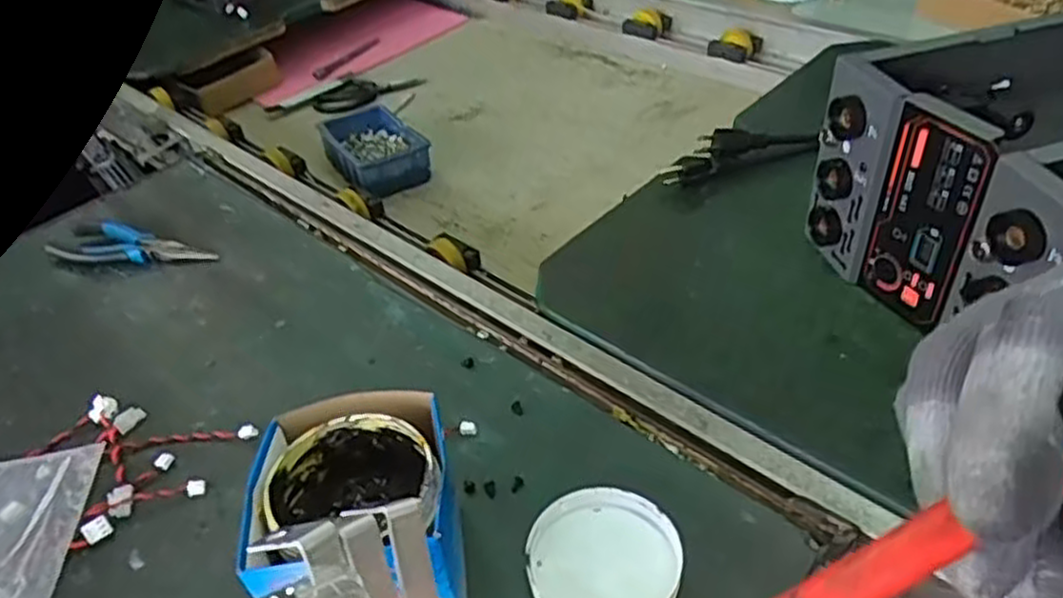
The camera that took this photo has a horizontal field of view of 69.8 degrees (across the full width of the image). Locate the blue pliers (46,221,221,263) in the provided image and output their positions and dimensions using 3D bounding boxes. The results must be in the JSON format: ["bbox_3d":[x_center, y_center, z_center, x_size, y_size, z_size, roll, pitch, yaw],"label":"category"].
[{"bbox_3d":[-0.369,-0.047,0.715,0.156,0.021,0.055,6,43,15],"label":"blue pliers"}]

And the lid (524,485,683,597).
[{"bbox_3d":[0.041,0.150,0.435,0.084,0.017,0.084,-4,41,4],"label":"lid"}]

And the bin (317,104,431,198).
[{"bbox_3d":[-0.191,-0.179,0.932,0.100,0.052,0.142,-28,46,-22],"label":"bin"}]

